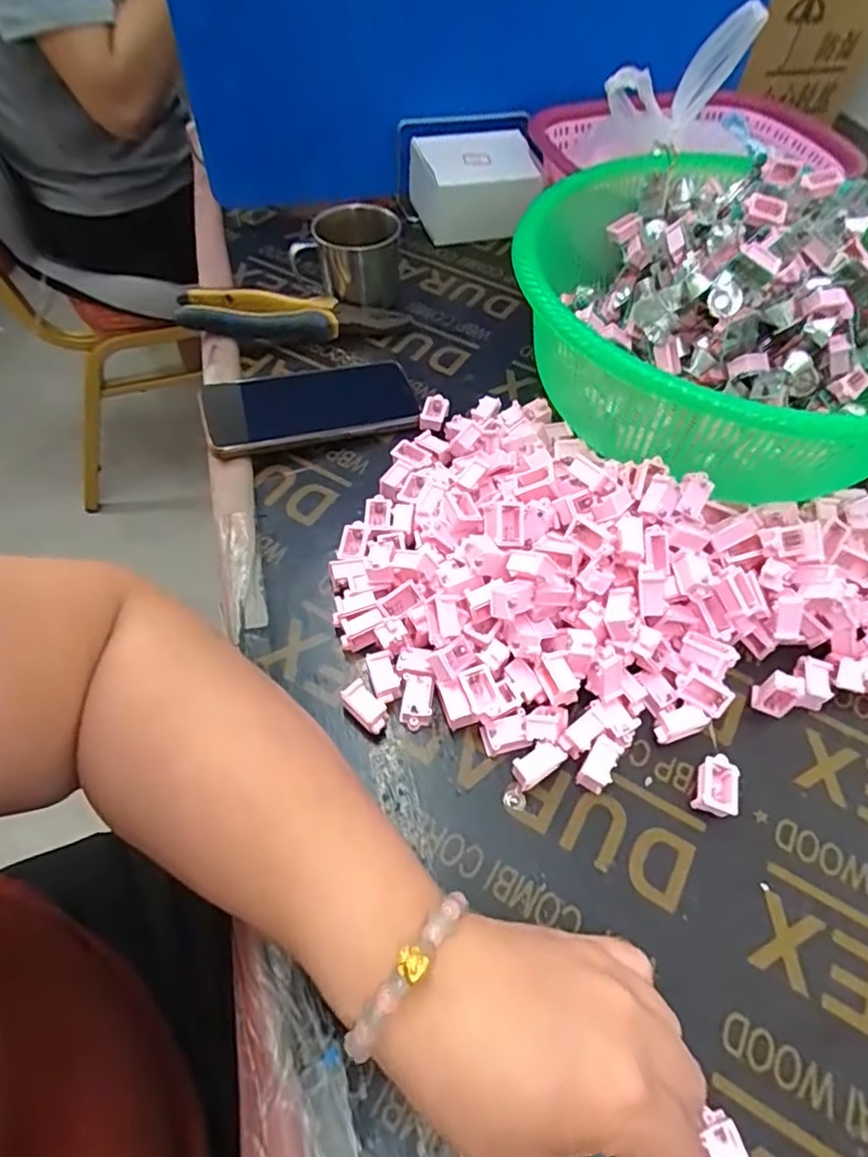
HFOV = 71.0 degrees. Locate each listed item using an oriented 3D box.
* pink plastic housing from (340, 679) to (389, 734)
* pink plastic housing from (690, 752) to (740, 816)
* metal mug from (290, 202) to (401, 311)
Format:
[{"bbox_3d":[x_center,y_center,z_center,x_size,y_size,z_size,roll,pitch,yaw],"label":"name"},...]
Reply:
[{"bbox_3d":[-0.037,0.074,0.344,0.016,0.018,0.029,-39,65,-24],"label":"pink plastic housing"},{"bbox_3d":[0.151,0.112,0.327,0.021,0.015,0.030,17,57,9],"label":"pink plastic housing"},{"bbox_3d":[-0.078,-0.282,0.543,0.093,0.069,0.081,-6,56,-6],"label":"metal mug"}]

